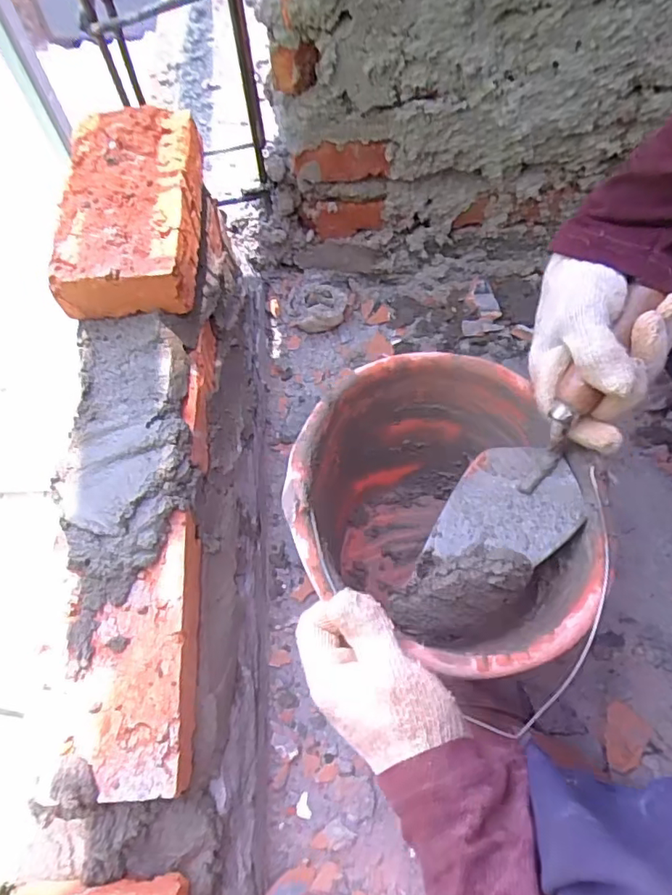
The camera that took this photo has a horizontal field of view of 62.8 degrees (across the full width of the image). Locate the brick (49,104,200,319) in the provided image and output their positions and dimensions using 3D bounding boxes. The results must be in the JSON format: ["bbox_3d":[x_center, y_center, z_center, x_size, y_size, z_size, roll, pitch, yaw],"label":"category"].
[{"bbox_3d":[-0.171,-0.201,0.461,0.106,0.044,0.189,-3,66,0],"label":"brick"}]

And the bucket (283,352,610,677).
[{"bbox_3d":[0.079,0.061,0.465,0.215,0.178,0.241,-14,66,-4],"label":"bucket"}]

